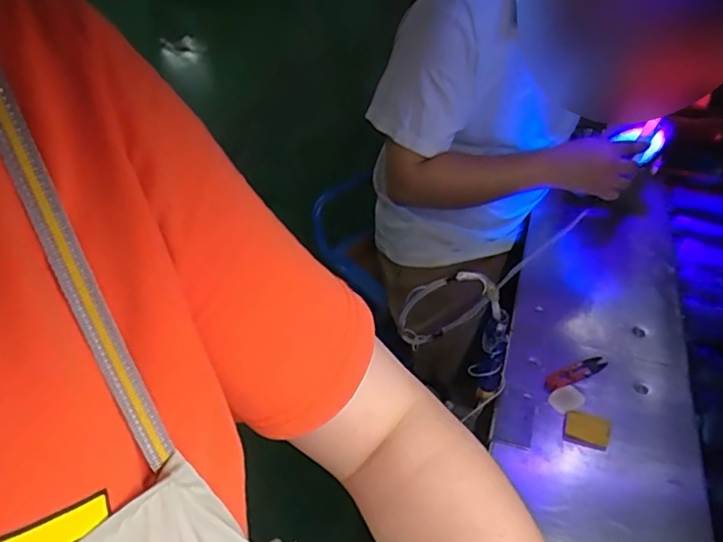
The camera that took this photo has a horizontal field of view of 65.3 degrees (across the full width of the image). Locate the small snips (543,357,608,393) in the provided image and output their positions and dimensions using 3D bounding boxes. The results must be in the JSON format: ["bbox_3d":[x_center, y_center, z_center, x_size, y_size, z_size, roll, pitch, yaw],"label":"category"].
[{"bbox_3d":[0.282,0.134,0.749,0.101,0.009,0.025,-17,43,-20],"label":"small snips"}]

